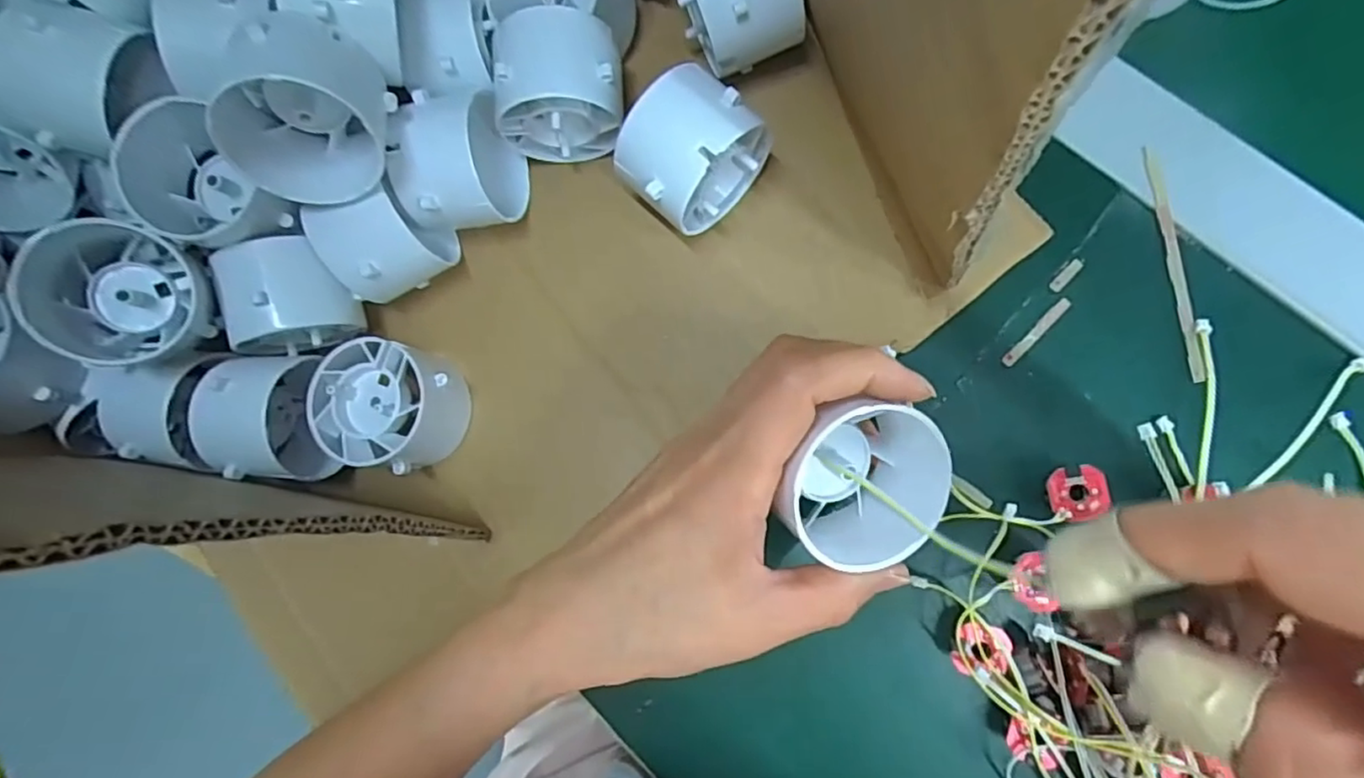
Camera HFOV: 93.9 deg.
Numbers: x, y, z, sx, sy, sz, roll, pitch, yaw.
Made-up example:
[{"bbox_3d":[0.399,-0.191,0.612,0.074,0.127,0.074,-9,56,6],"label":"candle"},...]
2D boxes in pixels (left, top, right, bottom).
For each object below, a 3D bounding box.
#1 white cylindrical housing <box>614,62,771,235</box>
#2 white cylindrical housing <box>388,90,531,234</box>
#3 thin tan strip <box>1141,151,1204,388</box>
[{"bbox_3d":[0.005,-0.085,0.239,0.049,0.053,0.038,-45,81,8],"label":"white cylindrical housing"},{"bbox_3d":[-0.084,-0.087,0.252,0.043,0.051,0.051,-3,87,7],"label":"white cylindrical housing"},{"bbox_3d":[0.185,-0.047,0.238,0.005,0.004,0.088,-10,87,11],"label":"thin tan strip"}]

